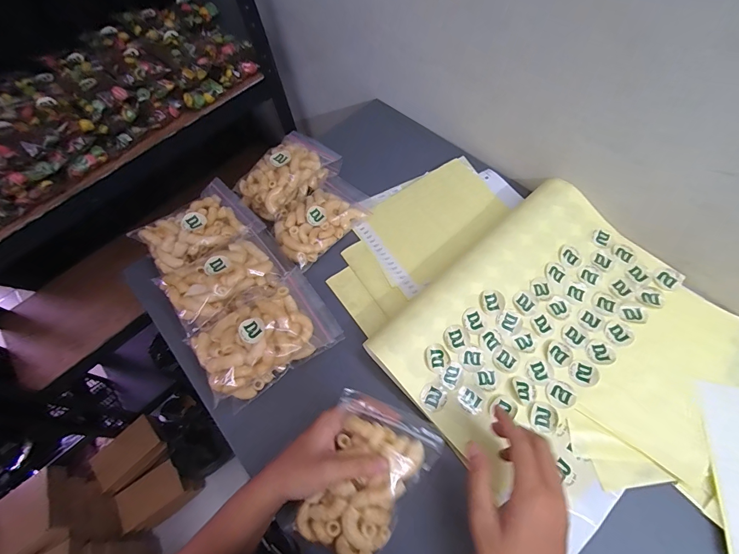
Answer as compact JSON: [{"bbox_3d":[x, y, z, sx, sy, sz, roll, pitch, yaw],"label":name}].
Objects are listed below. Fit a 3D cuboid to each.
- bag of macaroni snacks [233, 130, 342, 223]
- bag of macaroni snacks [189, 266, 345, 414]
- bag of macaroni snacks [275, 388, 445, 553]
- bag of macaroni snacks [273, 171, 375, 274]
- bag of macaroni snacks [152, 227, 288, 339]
[{"bbox_3d":[-0.113,-0.146,0.505,0.092,0.061,0.140,27,69,20],"label":"bag of macaroni snacks"},{"bbox_3d":[-0.113,0.065,0.397,0.141,0.058,0.100,-32,62,-10],"label":"bag of macaroni snacks"},{"bbox_3d":[-0.006,0.179,0.316,0.089,0.032,0.127,26,88,16],"label":"bag of macaroni snacks"},{"bbox_3d":[-0.067,-0.087,0.491,0.091,0.027,0.147,39,72,24],"label":"bag of macaroni snacks"},{"bbox_3d":[-0.171,-0.002,0.421,0.128,0.041,0.091,-37,63,-13],"label":"bag of macaroni snacks"}]

